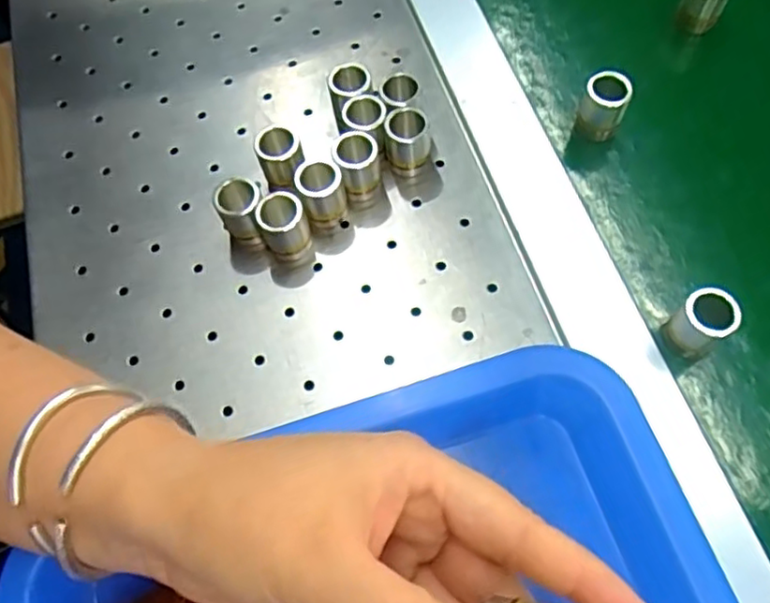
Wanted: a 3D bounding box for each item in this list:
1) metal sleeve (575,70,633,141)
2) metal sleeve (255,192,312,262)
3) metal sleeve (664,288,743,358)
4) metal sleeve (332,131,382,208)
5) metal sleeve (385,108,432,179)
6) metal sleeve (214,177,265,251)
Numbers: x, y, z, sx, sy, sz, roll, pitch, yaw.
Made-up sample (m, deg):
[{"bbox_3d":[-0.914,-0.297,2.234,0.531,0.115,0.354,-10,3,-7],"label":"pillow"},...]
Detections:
[{"bbox_3d":[0.117,-0.104,0.344,0.022,0.034,0.018,25,69,14],"label":"metal sleeve"},{"bbox_3d":[-0.050,-0.036,0.318,0.022,0.029,0.023,-17,65,-4],"label":"metal sleeve"},{"bbox_3d":[0.142,0.011,0.291,0.022,0.032,0.022,-1,65,3],"label":"metal sleeve"},{"bbox_3d":[-0.014,-0.069,0.330,0.021,0.030,0.022,-11,65,-1],"label":"metal sleeve"},{"bbox_3d":[0.012,-0.081,0.336,0.022,0.033,0.020,-1,65,3],"label":"metal sleeve"},{"bbox_3d":[-0.071,-0.042,0.323,0.022,0.031,0.025,-20,66,-6],"label":"metal sleeve"}]

